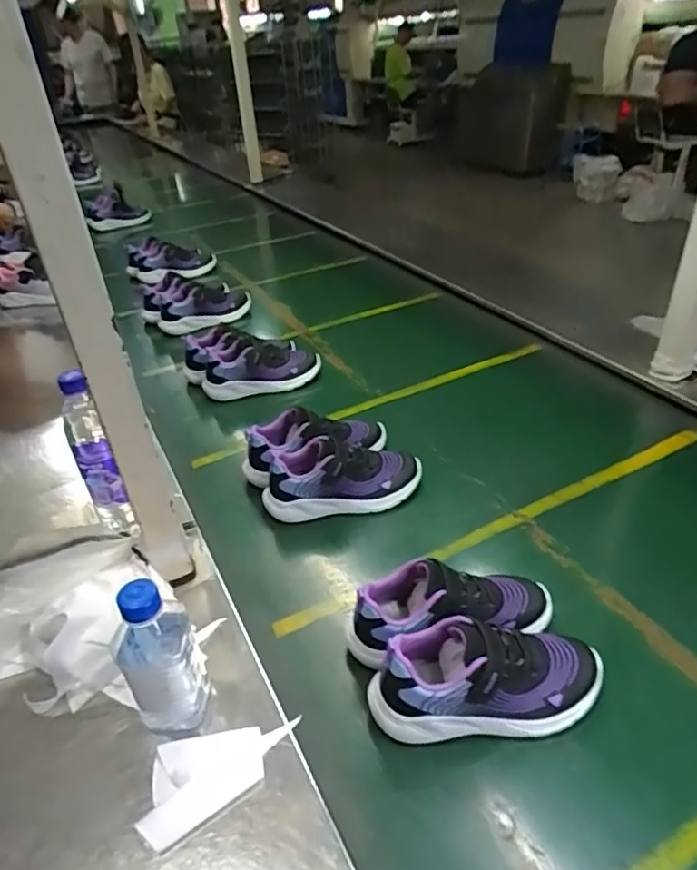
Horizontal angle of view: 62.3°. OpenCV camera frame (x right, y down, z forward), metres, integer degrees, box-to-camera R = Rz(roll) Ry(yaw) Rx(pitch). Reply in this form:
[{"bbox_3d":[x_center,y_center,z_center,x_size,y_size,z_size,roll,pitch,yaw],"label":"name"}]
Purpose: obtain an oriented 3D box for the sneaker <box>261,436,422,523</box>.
[{"bbox_3d":[-0.006,0.062,0.797,0.217,0.108,0.077,-8,36,-5],"label":"sneaker"}]

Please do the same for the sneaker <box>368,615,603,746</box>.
[{"bbox_3d":[0.130,0.224,0.536,0.210,0.093,0.071,-5,36,-1],"label":"sneaker"}]

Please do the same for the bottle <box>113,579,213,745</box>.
[{"bbox_3d":[-0.161,0.186,0.500,0.068,0.158,0.059,4,37,11],"label":"bottle"}]

